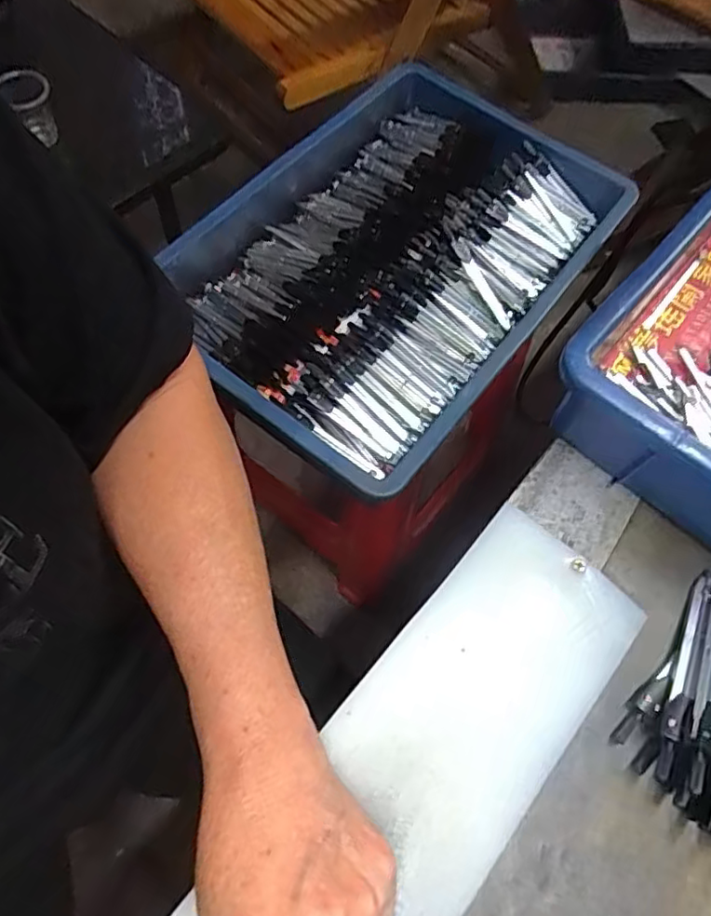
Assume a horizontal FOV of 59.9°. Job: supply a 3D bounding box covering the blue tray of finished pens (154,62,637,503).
[{"bbox_3d":[0.026,-0.183,0.575,0.301,0.081,0.410,36,69,13],"label":"blue tray of finished pens"}]

